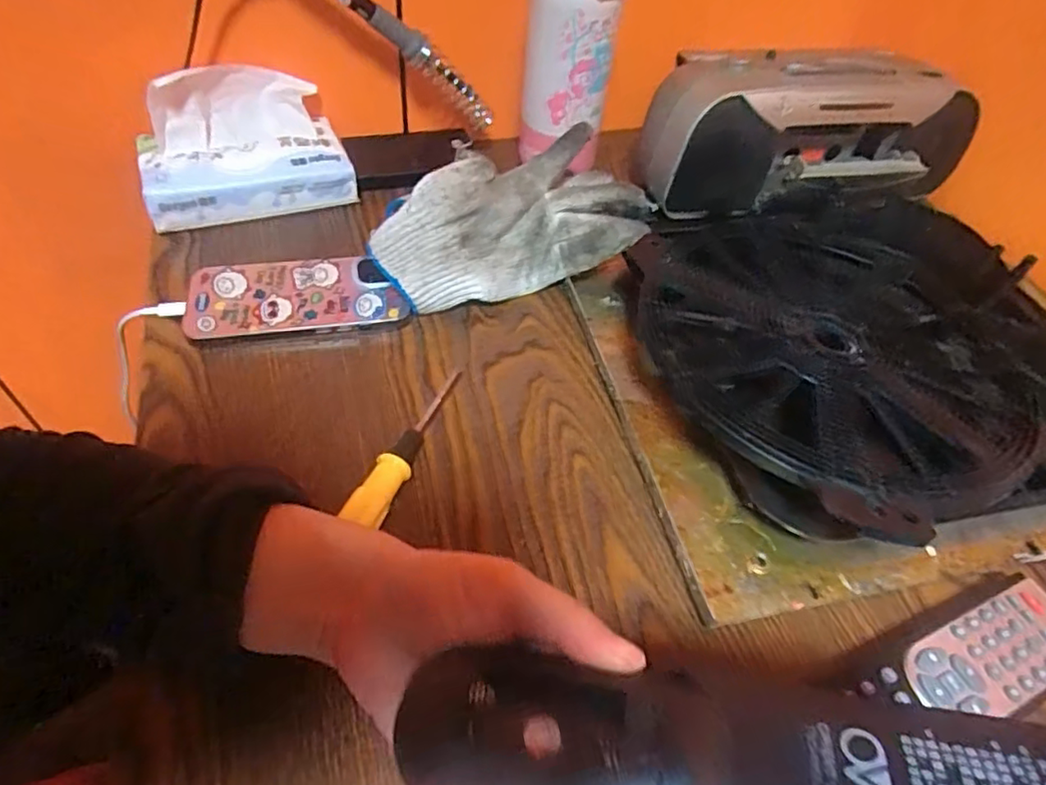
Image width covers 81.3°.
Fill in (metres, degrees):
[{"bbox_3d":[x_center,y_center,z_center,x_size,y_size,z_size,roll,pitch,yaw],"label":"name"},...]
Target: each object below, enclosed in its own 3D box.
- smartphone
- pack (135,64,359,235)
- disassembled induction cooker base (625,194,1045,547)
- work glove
[{"bbox_3d":[-0.157,-0.067,0.425,0.141,0.014,0.069,-5,51,-11],"label":"smartphone"},{"bbox_3d":[-0.224,-0.198,0.482,0.152,0.080,0.088,-17,54,-18],"label":"pack"},{"bbox_3d":[0.218,-0.033,0.398,0.307,0.063,0.262,-12,53,-17],"label":"disassembled induction cooker base"},{"bbox_3d":[-0.008,-0.119,0.442,0.201,0.078,0.094,-13,53,-15],"label":"work glove"}]

